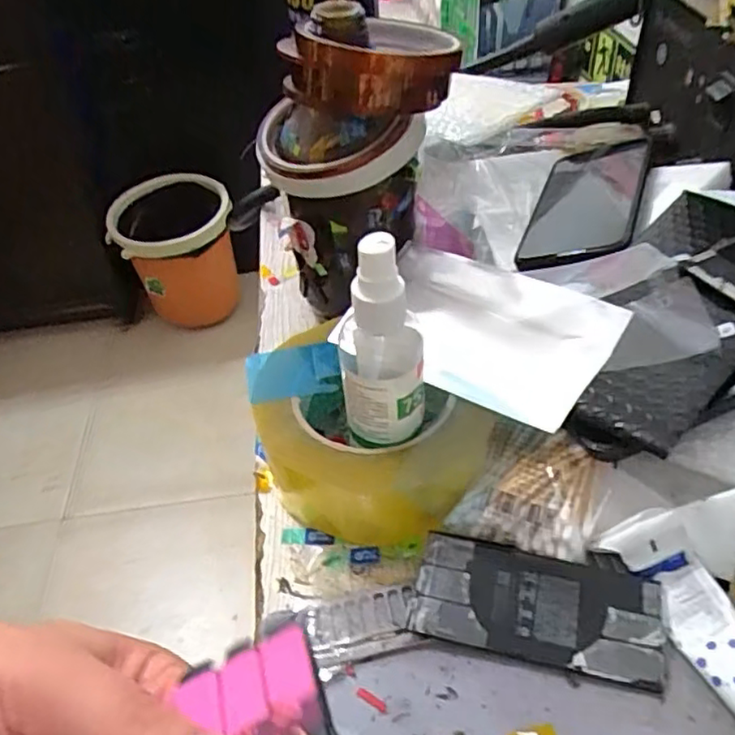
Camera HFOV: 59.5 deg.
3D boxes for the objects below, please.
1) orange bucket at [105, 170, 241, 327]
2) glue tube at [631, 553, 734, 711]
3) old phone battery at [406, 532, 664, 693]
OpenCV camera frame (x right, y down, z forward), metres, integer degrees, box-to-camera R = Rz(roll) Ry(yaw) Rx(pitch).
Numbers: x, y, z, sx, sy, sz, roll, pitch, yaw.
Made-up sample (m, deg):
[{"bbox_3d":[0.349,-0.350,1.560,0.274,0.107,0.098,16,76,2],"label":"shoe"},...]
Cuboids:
[{"bbox_3d":[-0.431,-0.260,1.509,0.249,0.302,0.249,-11,45,-6],"label":"orange bucket"},{"bbox_3d":[0.140,0.115,0.242,0.025,0.010,0.096,-11,45,-6],"label":"glue tube"},{"bbox_3d":[0.071,0.101,0.270,0.099,0.004,0.043,10,60,11],"label":"old phone battery"}]

